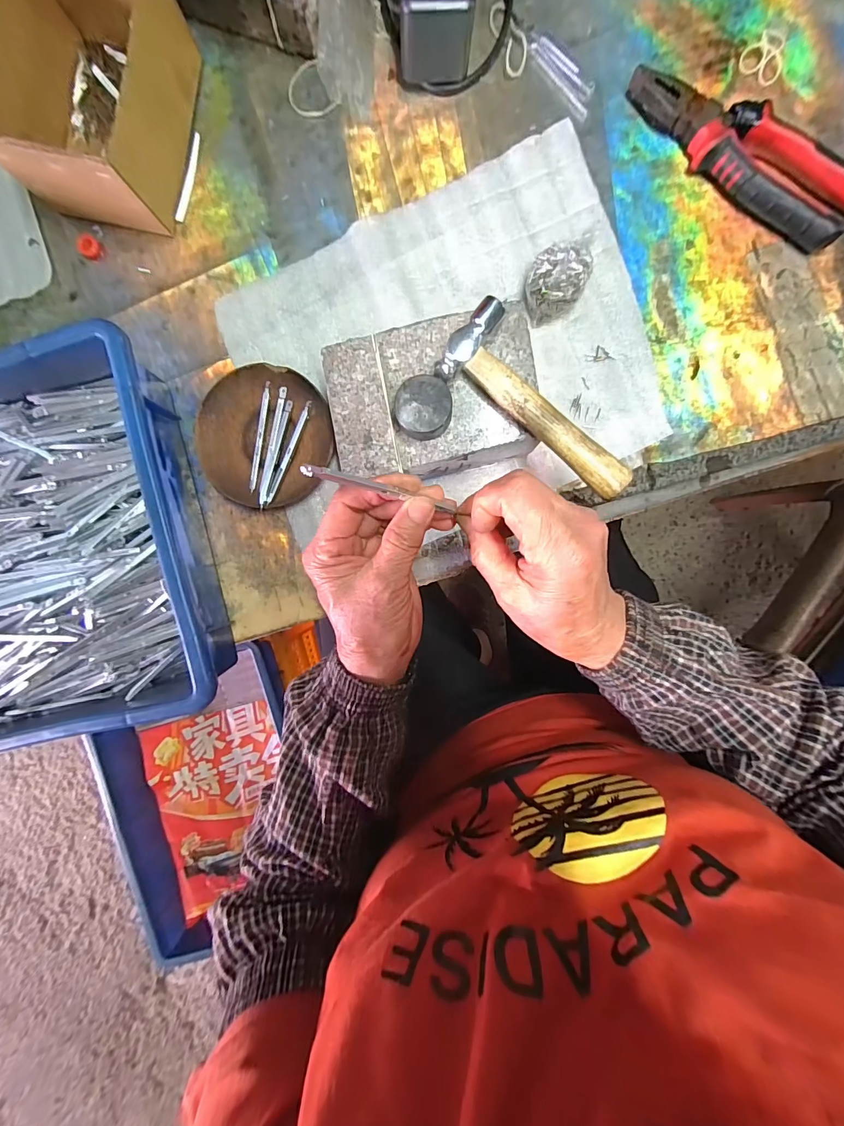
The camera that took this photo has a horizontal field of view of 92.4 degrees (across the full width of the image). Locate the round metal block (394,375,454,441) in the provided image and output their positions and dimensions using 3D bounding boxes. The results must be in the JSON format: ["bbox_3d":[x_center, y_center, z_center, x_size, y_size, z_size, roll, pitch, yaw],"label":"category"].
[{"bbox_3d":[0.001,-0.104,0.276,0.037,0.022,0.038,0,93,2],"label":"round metal block"}]

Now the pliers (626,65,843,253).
[{"bbox_3d":[0.257,-0.320,0.318,0.214,0.025,0.050,35,93,0],"label":"pliers"}]

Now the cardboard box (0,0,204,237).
[{"bbox_3d":[-0.253,-0.367,0.312,0.117,0.066,0.167,10,93,1],"label":"cardboard box"}]

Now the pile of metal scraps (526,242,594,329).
[{"bbox_3d":[0.106,-0.226,0.324,0.051,0.025,0.044,-29,91,3],"label":"pile of metal scraps"}]

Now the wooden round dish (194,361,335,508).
[{"bbox_3d":[-0.133,-0.106,0.346,0.111,0.017,0.111,0,93,2],"label":"wooden round dish"}]

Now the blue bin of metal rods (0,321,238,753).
[{"bbox_3d":[-0.378,0.010,0.329,0.405,0.076,0.275,-12,92,2],"label":"blue bin of metal rods"}]

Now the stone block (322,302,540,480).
[{"bbox_3d":[0.009,-0.118,0.314,0.147,0.061,0.105,-11,92,2],"label":"stone block"}]

